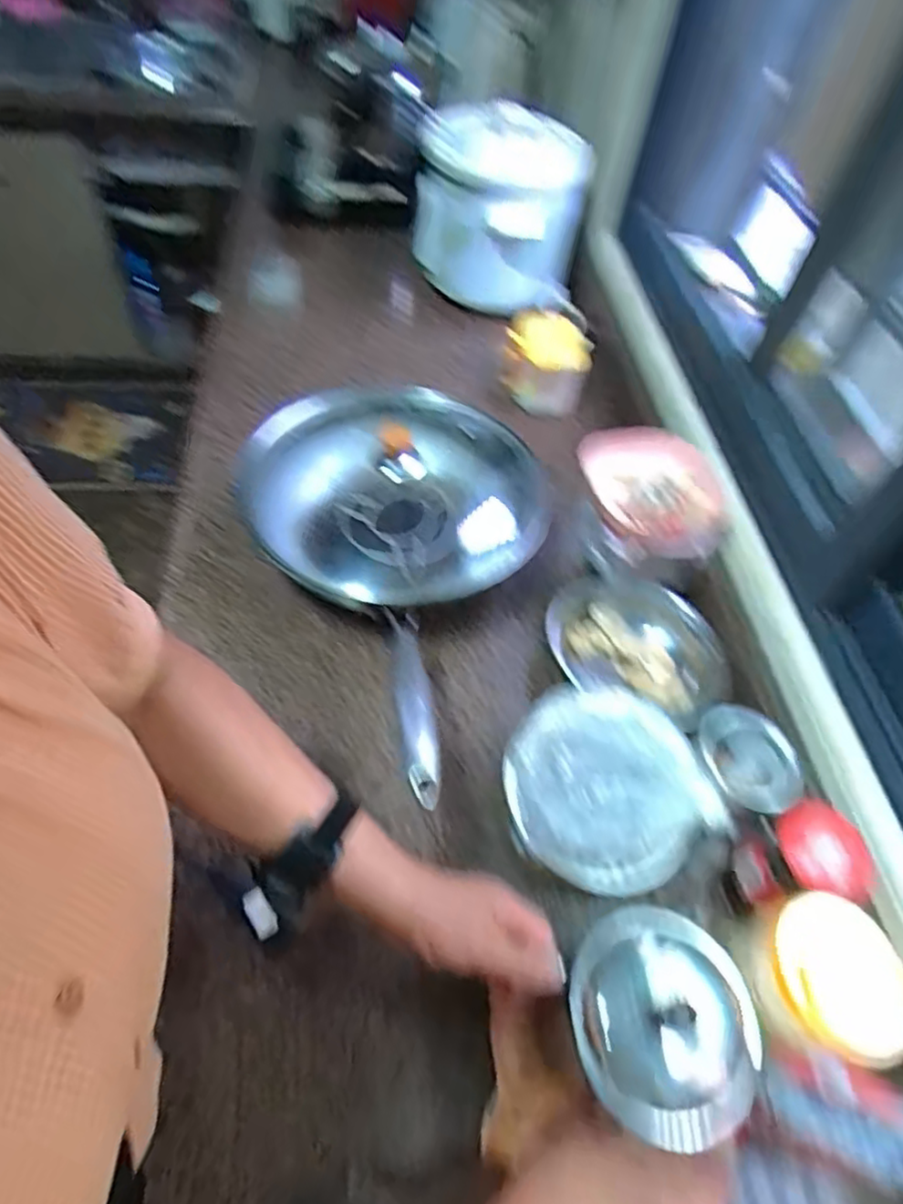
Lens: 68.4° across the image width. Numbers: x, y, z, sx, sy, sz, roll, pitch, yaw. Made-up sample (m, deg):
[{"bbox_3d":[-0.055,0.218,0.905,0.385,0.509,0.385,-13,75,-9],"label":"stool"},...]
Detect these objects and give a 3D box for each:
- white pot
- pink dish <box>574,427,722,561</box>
[{"bbox_3d":[0.066,-0.591,1.004,0.234,0.220,0.208,3,54,-4],"label":"white pot"},{"bbox_3d":[0.211,-0.120,0.703,0.151,0.055,0.120,13,54,3],"label":"pink dish"}]

